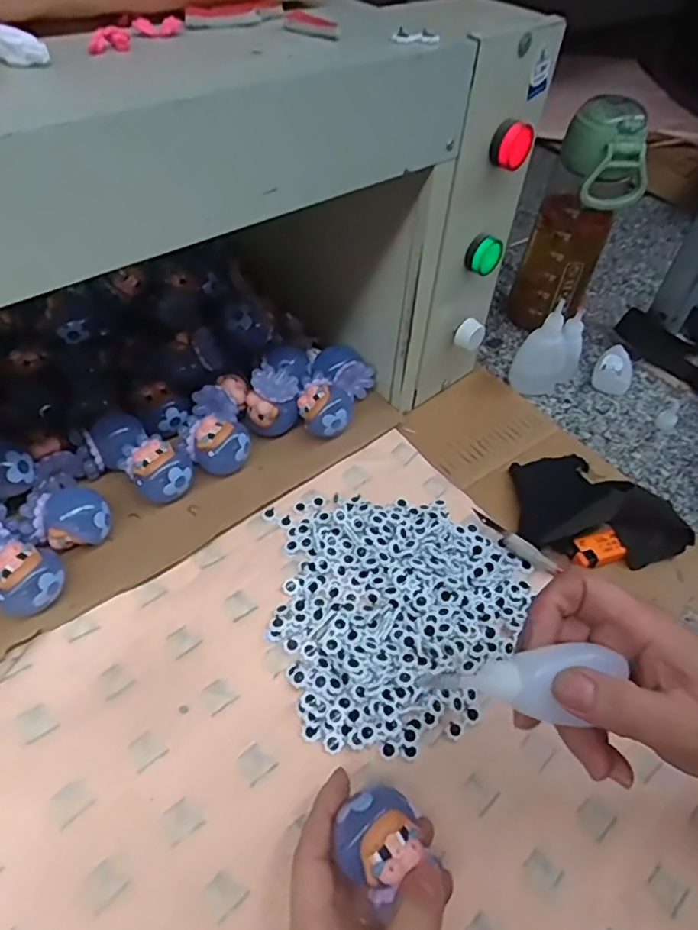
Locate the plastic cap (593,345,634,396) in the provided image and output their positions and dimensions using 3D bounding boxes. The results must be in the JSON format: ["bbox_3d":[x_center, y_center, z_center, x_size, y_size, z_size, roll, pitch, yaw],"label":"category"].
[{"bbox_3d":[0.266,-0.095,0.587,0.036,0.025,0.056,25,52,16],"label":"plastic cap"}]

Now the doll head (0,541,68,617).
[{"bbox_3d":[-0.198,0.074,0.365,0.044,0.041,0.041,3,50,-3],"label":"doll head"}]

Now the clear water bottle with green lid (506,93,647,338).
[{"bbox_3d":[0.211,-0.218,0.556,0.072,0.231,0.065,18,51,10],"label":"clear water bottle with green lid"}]

